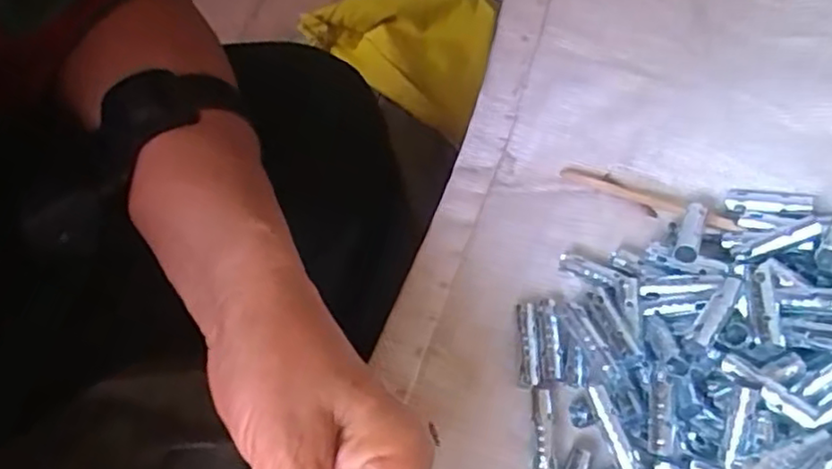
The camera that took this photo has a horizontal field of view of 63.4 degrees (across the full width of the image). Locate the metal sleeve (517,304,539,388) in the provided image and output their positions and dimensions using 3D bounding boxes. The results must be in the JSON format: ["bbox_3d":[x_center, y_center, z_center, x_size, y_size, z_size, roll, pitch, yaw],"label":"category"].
[{"bbox_3d":[0.052,0.052,0.312,0.009,0.006,0.038,2,66,-2],"label":"metal sleeve"}]

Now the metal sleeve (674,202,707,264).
[{"bbox_3d":[0.132,-0.001,0.323,0.010,0.012,0.039,26,48,9],"label":"metal sleeve"}]

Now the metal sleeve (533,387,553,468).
[{"bbox_3d":[0.056,0.088,0.296,0.008,0.010,0.038,1,66,-2],"label":"metal sleeve"}]

